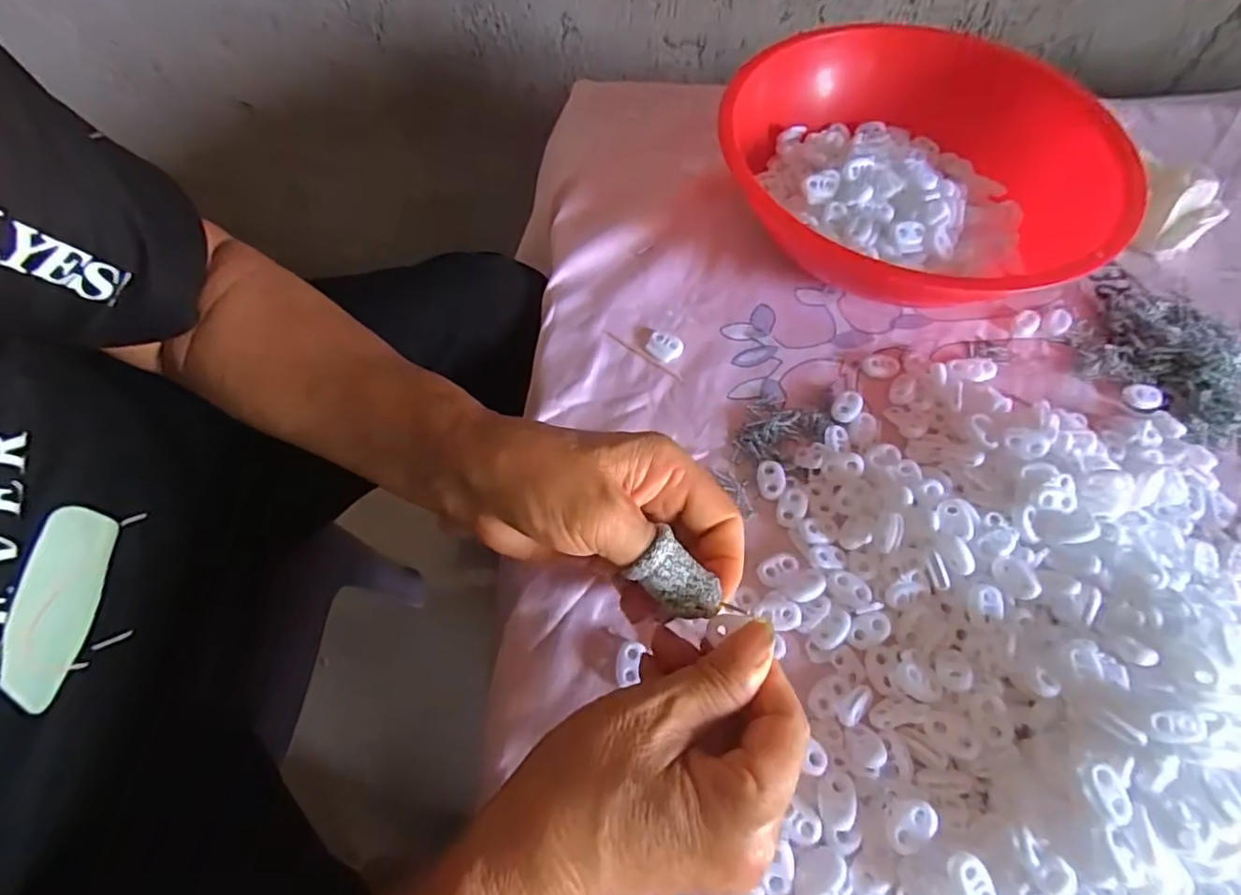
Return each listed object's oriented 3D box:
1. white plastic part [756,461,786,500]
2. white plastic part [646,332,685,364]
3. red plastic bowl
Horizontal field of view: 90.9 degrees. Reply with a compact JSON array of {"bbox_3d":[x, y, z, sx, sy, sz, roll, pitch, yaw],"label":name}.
[{"bbox_3d":[0.085,0.018,0.342,0.014,0.006,0.021,-2,61,-2],"label":"white plastic part"},{"bbox_3d":[0.028,-0.063,0.387,0.022,0.006,0.019,21,63,10],"label":"white plastic part"},{"bbox_3d":[0.195,-0.179,0.417,0.240,0.082,0.240,1,61,-1],"label":"red plastic bowl"}]

